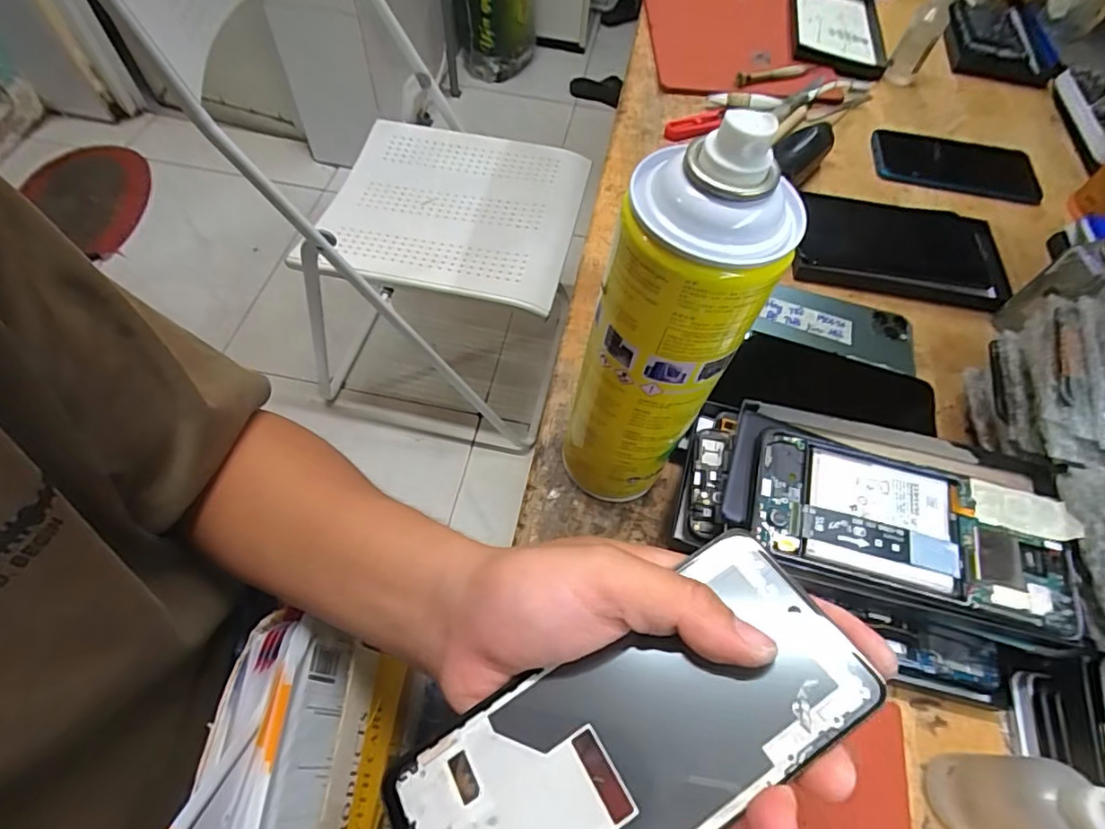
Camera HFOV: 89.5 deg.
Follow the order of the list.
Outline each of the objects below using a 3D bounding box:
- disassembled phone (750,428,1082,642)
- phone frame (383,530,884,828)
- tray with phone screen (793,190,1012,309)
[{"bbox_3d":[0.181,0.056,0.284,0.152,0.014,0.069,15,59,5],"label":"disassembled phone"},{"bbox_3d":[0.024,0.113,0.193,0.160,0.004,0.072,-32,55,-8],"label":"phone frame"},{"bbox_3d":[0.297,-0.142,0.475,0.181,0.025,0.102,10,59,2],"label":"tray with phone screen"}]

